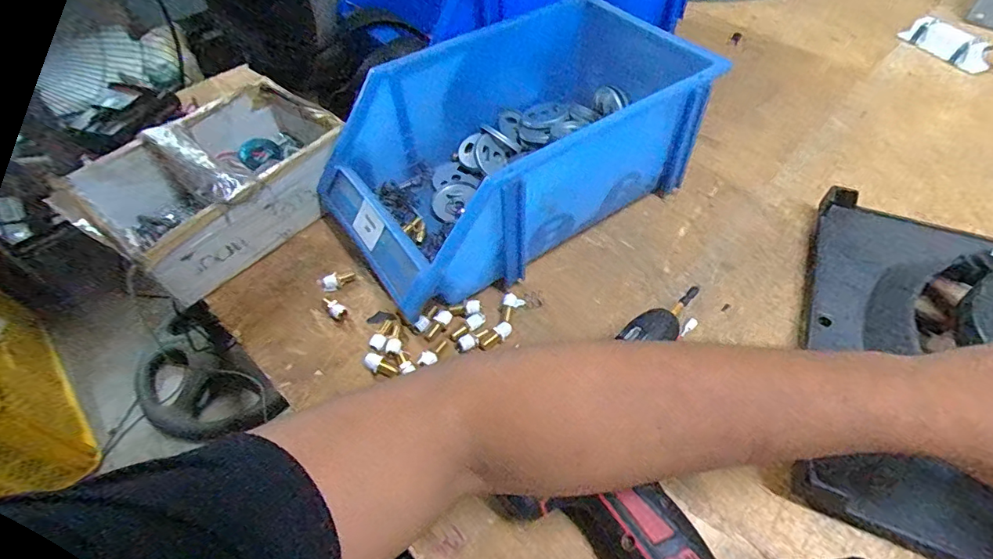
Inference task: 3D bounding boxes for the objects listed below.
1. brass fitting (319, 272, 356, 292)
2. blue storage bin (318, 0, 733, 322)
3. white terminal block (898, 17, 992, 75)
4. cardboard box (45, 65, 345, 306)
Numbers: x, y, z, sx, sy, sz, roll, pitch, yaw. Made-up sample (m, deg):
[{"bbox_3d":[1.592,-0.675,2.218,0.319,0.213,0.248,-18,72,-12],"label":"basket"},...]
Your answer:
[{"bbox_3d":[-0.143,0.002,0.438,0.030,0.012,0.012,-23,55,-14],"label":"brass fitting"},{"bbox_3d":[0.018,-0.125,0.455,0.335,0.128,0.192,-30,57,-19],"label":"blue storage bin"},{"bbox_3d":[0.597,-0.313,0.643,0.031,0.028,0.109,-19,54,-12],"label":"white terminal block"},{"bbox_3d":[-0.261,-0.099,0.478,0.156,0.091,0.227,31,60,24],"label":"cardboard box"}]

